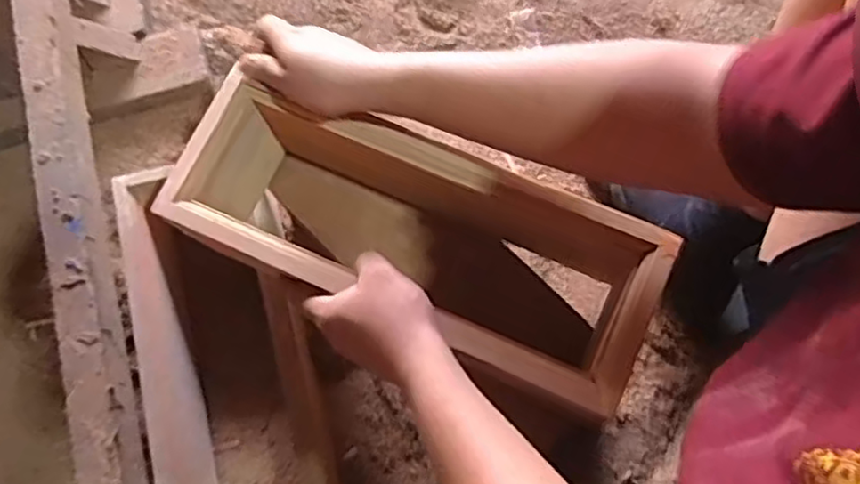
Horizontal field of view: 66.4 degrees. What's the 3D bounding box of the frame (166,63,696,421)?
[{"bbox_3d":[-0.014,0.005,0.570,0.396,0.141,0.150,20,75,14],"label":"frame"}]

